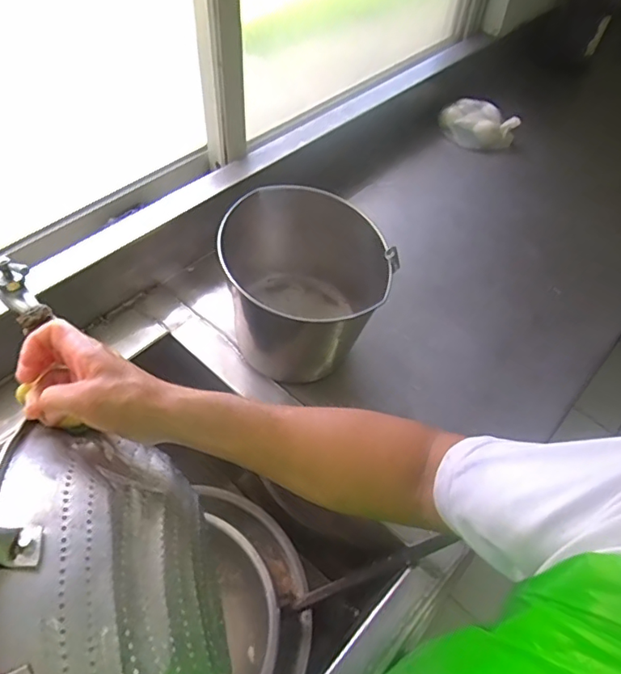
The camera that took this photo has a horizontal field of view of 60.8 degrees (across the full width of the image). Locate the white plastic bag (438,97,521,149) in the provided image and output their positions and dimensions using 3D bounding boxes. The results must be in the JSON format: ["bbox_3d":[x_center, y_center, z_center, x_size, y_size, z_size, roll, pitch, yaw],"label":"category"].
[{"bbox_3d":[0.372,-0.473,1.176,0.160,0.076,0.072,22,54,13],"label":"white plastic bag"}]

